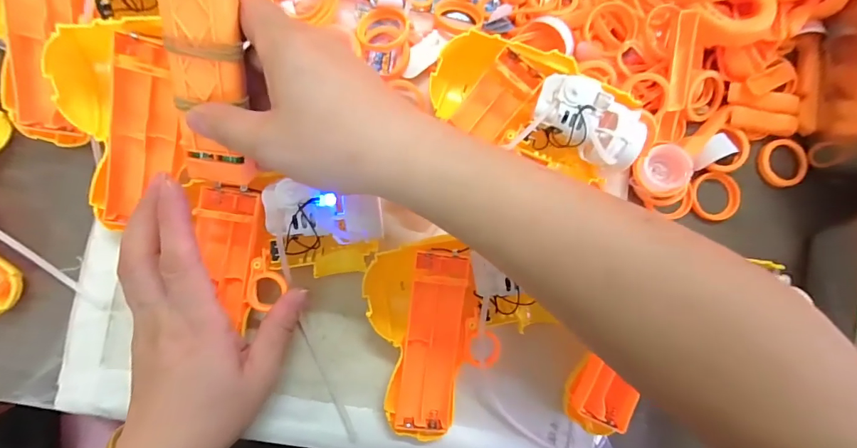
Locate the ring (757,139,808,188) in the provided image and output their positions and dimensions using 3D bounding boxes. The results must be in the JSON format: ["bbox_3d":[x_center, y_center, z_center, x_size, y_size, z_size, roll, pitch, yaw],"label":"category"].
[{"bbox_3d":[0.256,-0.045,0.288,0.031,0.009,0.035,8,86,-3],"label":"ring"}]

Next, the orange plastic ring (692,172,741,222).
[{"bbox_3d":[0.204,-0.019,0.284,0.034,0.005,0.034,0,86,-4],"label":"orange plastic ring"}]

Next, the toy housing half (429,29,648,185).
[{"bbox_3d":[0.068,-0.076,0.257,0.132,0.036,0.063,16,85,-3],"label":"toy housing half"}]

